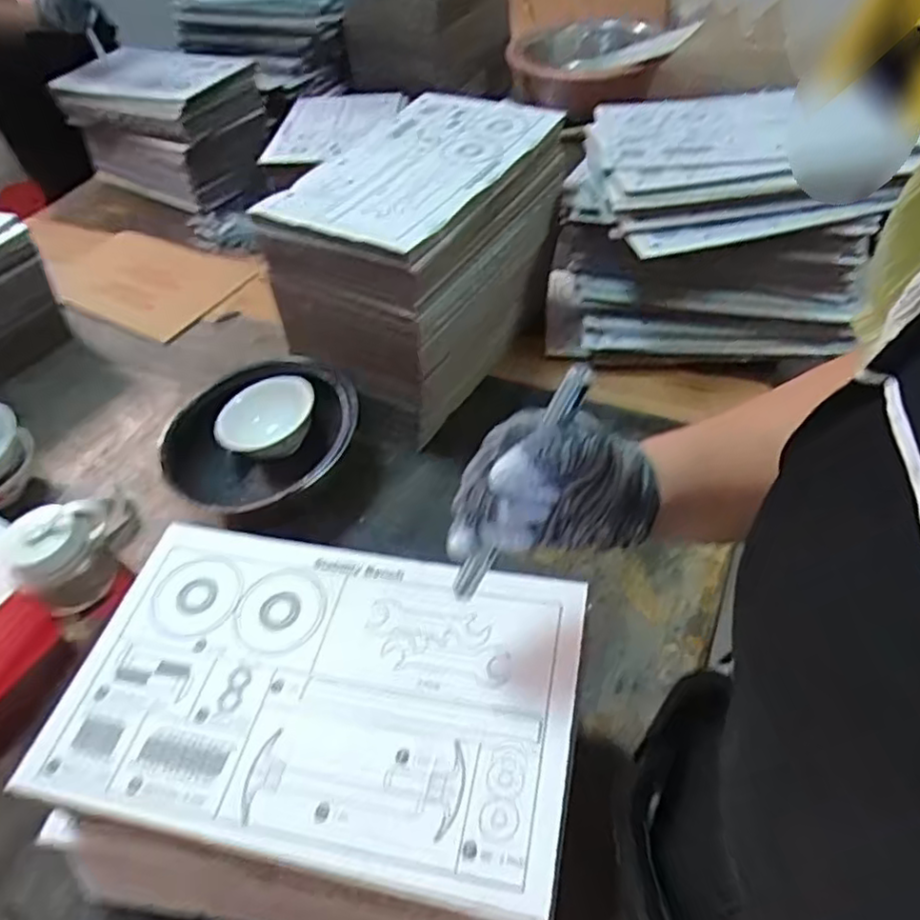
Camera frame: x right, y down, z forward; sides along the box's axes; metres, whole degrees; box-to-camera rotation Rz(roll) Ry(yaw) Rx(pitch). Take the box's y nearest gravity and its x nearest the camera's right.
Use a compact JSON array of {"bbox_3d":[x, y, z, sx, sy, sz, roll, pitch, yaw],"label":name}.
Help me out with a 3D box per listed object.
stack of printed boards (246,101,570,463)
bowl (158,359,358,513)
[{"bbox_3d":[-0.042,-0.276,0.925,0.223,0.269,0.378,20,52,23],"label":"stack of printed boards"},{"bbox_3d":[-0.247,-0.015,0.878,0.234,0.105,0.235,-3,47,3],"label":"bowl"}]

